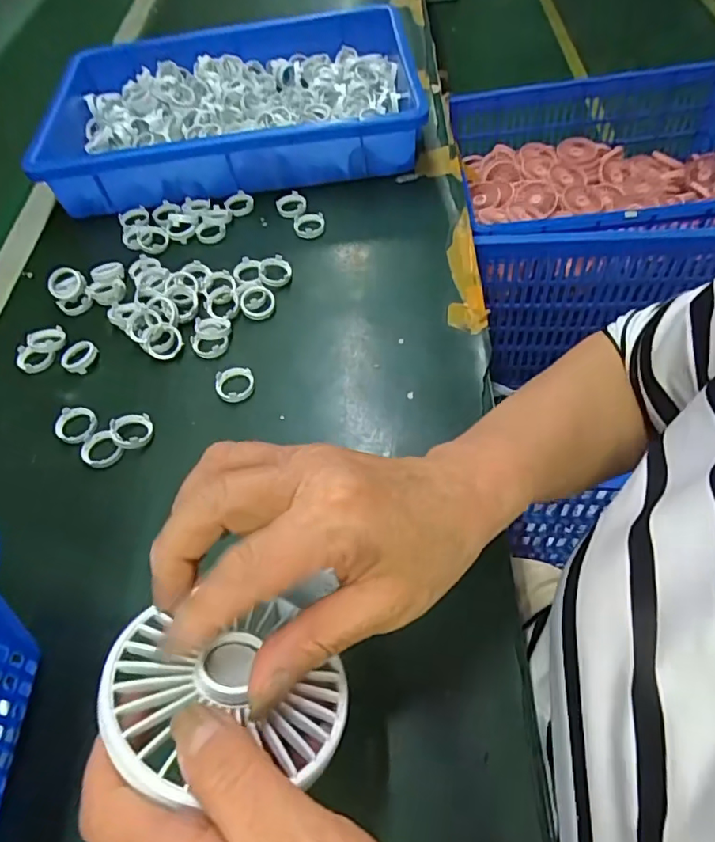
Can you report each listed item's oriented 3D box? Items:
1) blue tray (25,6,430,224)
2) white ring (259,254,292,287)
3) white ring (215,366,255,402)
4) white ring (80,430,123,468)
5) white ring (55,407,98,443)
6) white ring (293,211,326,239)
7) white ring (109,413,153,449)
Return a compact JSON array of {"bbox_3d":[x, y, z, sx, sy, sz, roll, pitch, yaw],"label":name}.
[{"bbox_3d":[-0.122,-0.303,0.536,0.335,0.072,0.198,-8,56,2],"label":"blue tray"},{"bbox_3d":[-0.068,-0.124,0.456,0.027,0.008,0.029,-3,56,5],"label":"white ring"},{"bbox_3d":[-0.089,-0.027,0.400,0.027,0.007,0.027,-3,56,5],"label":"white ring"},{"bbox_3d":[-0.176,0.019,0.377,0.024,0.005,0.026,-3,56,5],"label":"white ring"},{"bbox_3d":[-0.198,0.003,0.390,0.031,0.006,0.027,11,59,14],"label":"white ring"},{"bbox_3d":[-0.043,-0.175,0.490,0.028,0.006,0.027,-3,56,5],"label":"white ring"},{"bbox_3d":[-0.156,0.007,0.381,0.027,0.010,0.027,-3,56,5],"label":"white ring"}]

